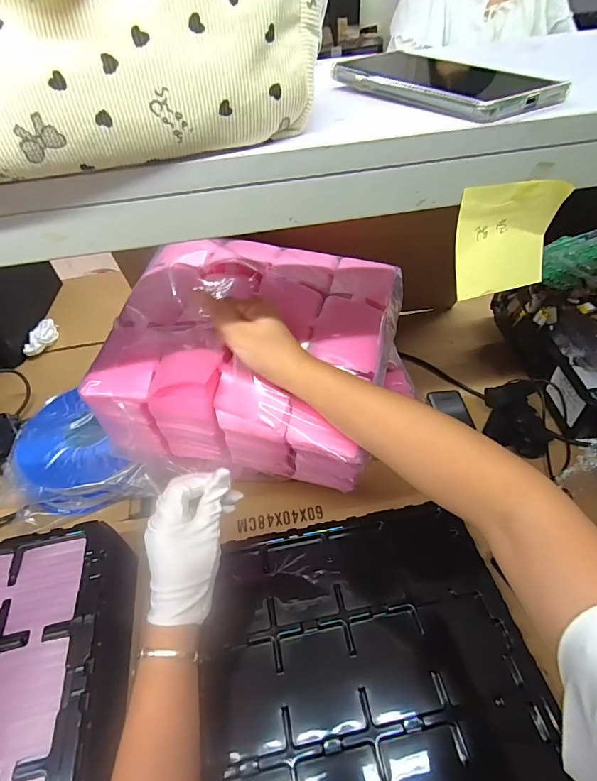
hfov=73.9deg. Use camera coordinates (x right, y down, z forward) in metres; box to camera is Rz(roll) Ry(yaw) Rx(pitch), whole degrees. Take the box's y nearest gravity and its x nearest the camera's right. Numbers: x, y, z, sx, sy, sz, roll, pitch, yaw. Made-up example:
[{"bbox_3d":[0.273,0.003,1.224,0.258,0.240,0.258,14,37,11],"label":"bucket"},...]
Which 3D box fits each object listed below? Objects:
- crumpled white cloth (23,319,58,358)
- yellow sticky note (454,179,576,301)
[{"bbox_3d":[-0.556,-0.114,0.859,0.047,0.030,0.099,1,48,6],"label":"crumpled white cloth"},{"bbox_3d":[0.148,-0.107,0.284,0.074,0.073,0.013,-13,30,-10],"label":"yellow sticky note"}]

